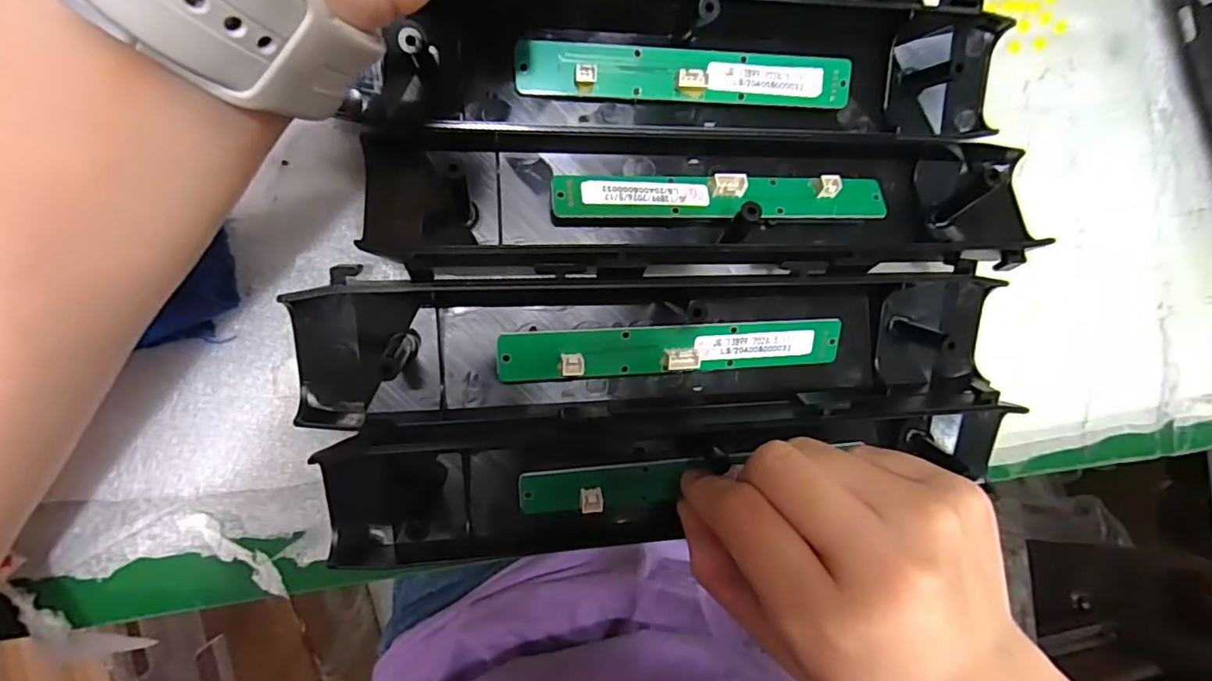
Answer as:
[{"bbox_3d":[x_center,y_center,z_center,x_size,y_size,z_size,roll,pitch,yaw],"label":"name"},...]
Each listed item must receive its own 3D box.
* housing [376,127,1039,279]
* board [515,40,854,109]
[{"bbox_3d":[0.051,-0.055,0.222,0.276,0.023,0.057,-1,90,-10],"label":"housing"},{"bbox_3d":[0.034,-0.106,0.227,0.136,0.010,0.019,-1,90,-10],"label":"board"}]

